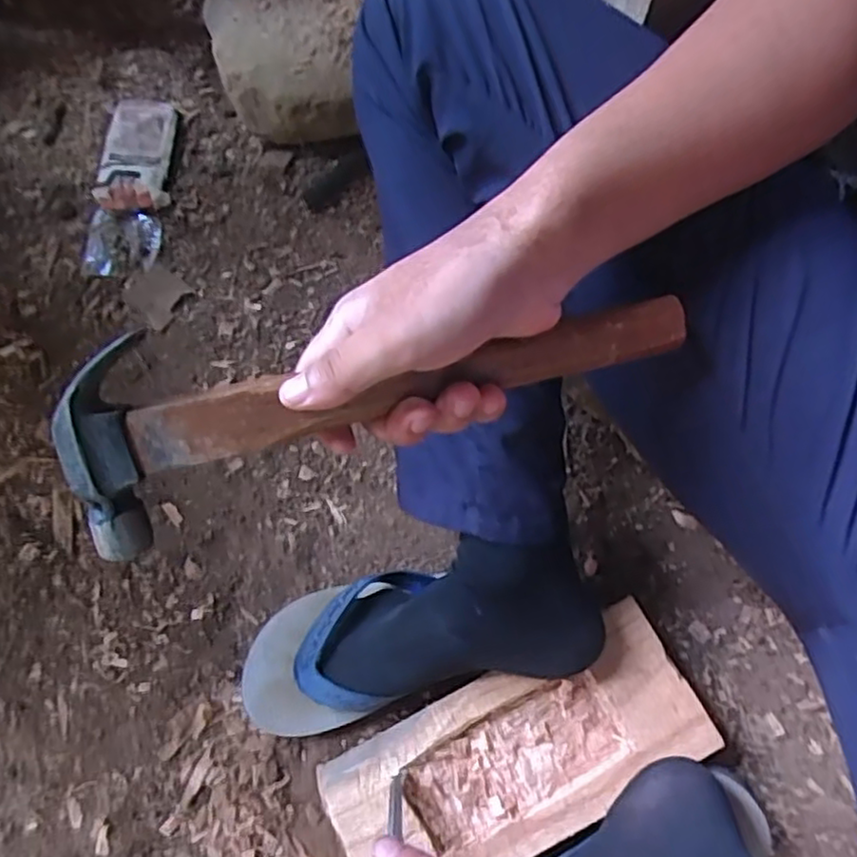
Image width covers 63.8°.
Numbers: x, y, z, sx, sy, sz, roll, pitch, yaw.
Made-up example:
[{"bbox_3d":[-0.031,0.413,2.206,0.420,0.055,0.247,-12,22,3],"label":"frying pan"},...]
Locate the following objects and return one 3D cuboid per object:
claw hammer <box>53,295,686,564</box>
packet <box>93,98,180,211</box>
[{"bbox_3d":[-0.022,-0.031,0.307,0.276,0.028,0.083,-20,108,-6],"label":"claw hammer"},{"bbox_3d":[-0.287,-0.272,0.685,0.072,0.023,0.121,2,69,0],"label":"packet"}]

